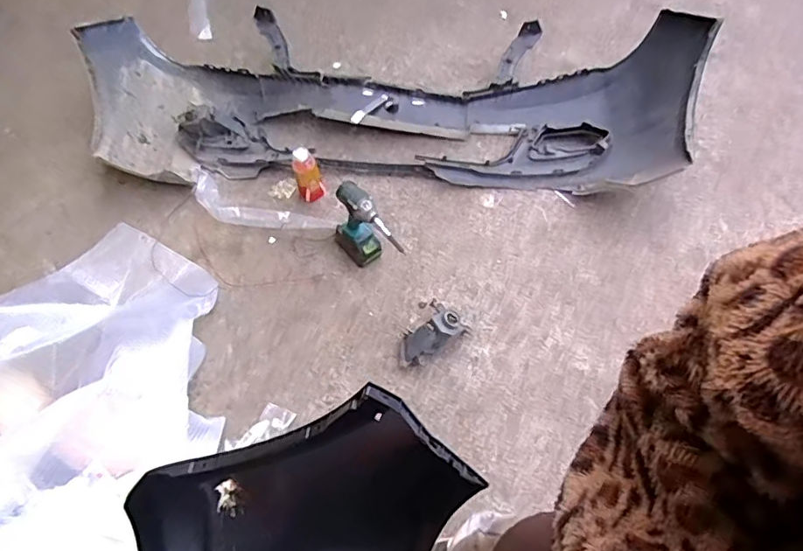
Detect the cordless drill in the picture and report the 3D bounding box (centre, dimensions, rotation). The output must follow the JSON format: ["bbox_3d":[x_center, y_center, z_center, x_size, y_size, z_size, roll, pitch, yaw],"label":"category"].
[{"bbox_3d":[-0.091,-0.107,1.475,0.089,0.284,0.238,-38,70,-16],"label":"cordless drill"}]

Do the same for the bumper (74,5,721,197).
[{"bbox_3d":[-0.058,-0.584,1.713,1.866,0.299,0.649,4,64,2],"label":"bumper"}]

